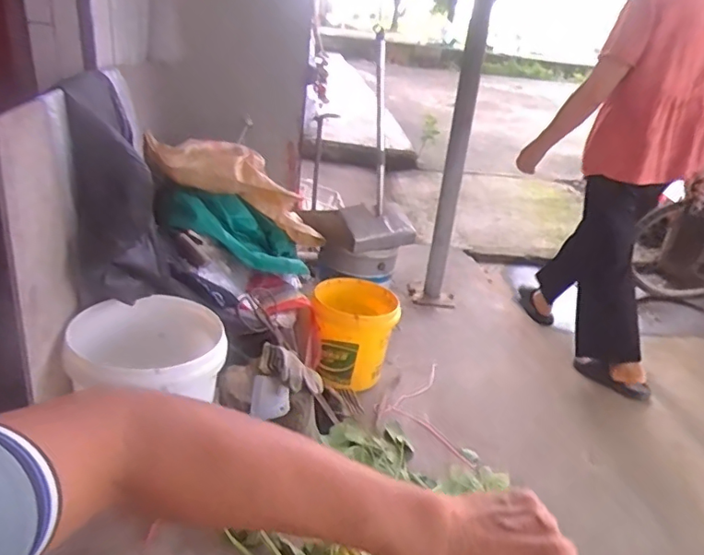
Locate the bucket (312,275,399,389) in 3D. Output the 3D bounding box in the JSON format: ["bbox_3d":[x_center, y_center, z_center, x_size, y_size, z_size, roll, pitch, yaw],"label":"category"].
[{"bbox_3d":[0.009,0.178,1.733,0.258,0.275,0.258,3,25,-1],"label":"bucket"}]

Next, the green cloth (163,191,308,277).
[{"bbox_3d":[-0.362,-0.154,1.770,0.483,0.154,0.218,27,18,-16],"label":"green cloth"}]

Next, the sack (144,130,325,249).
[{"bbox_3d":[-0.371,-0.318,1.838,0.637,0.155,0.221,29,20,-13],"label":"sack"}]

